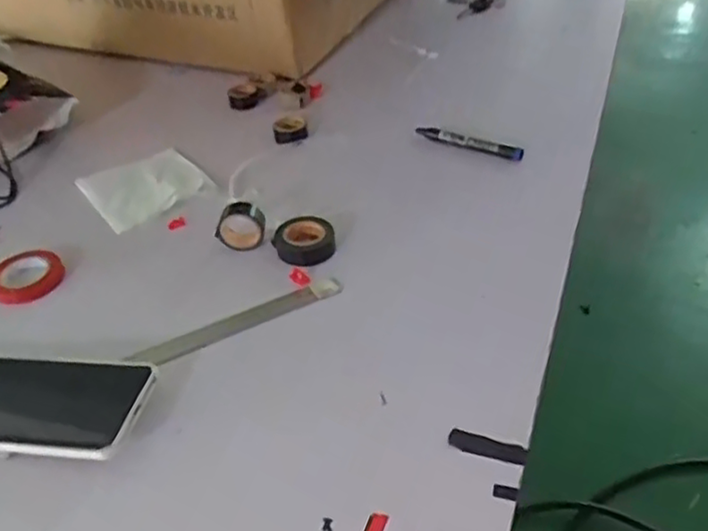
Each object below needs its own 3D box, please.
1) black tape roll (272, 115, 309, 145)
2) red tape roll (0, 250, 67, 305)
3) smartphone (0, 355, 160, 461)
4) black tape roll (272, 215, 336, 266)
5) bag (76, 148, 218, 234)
[{"bbox_3d":[-0.072,-0.157,0.789,0.039,0.013,0.041,-7,39,-5],"label":"black tape roll"},{"bbox_3d":[-0.288,0.008,0.611,0.064,0.012,0.058,-26,44,-26],"label":"red tape roll"},{"bbox_3d":[-0.224,0.095,0.482,0.161,0.007,0.079,0,39,13],"label":"smartphone"},{"bbox_3d":[-0.045,-0.024,0.620,0.054,0.017,0.054,-2,39,2],"label":"black tape roll"},{"bbox_3d":[-0.211,-0.081,0.719,0.112,0.013,0.109,-28,45,-27],"label":"bag"}]

